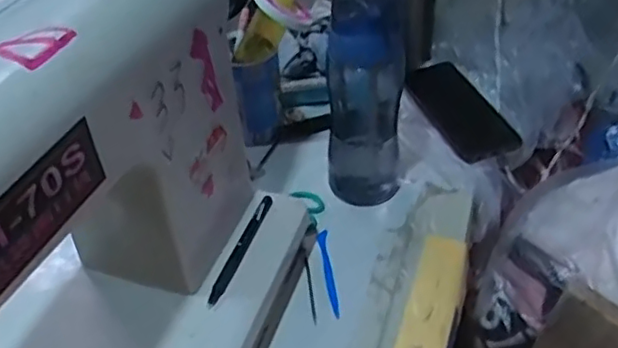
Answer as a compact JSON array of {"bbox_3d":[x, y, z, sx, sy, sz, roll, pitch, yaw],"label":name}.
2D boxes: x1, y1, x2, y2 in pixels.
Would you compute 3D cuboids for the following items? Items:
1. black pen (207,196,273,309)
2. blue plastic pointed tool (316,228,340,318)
[{"bbox_3d":[-0.058,0.064,0.548,0.009,0.010,0.124,11,44,17],"label":"black pen"},{"bbox_3d":[0.017,0.090,0.592,0.010,0.004,0.103,-5,41,-2],"label":"blue plastic pointed tool"}]

